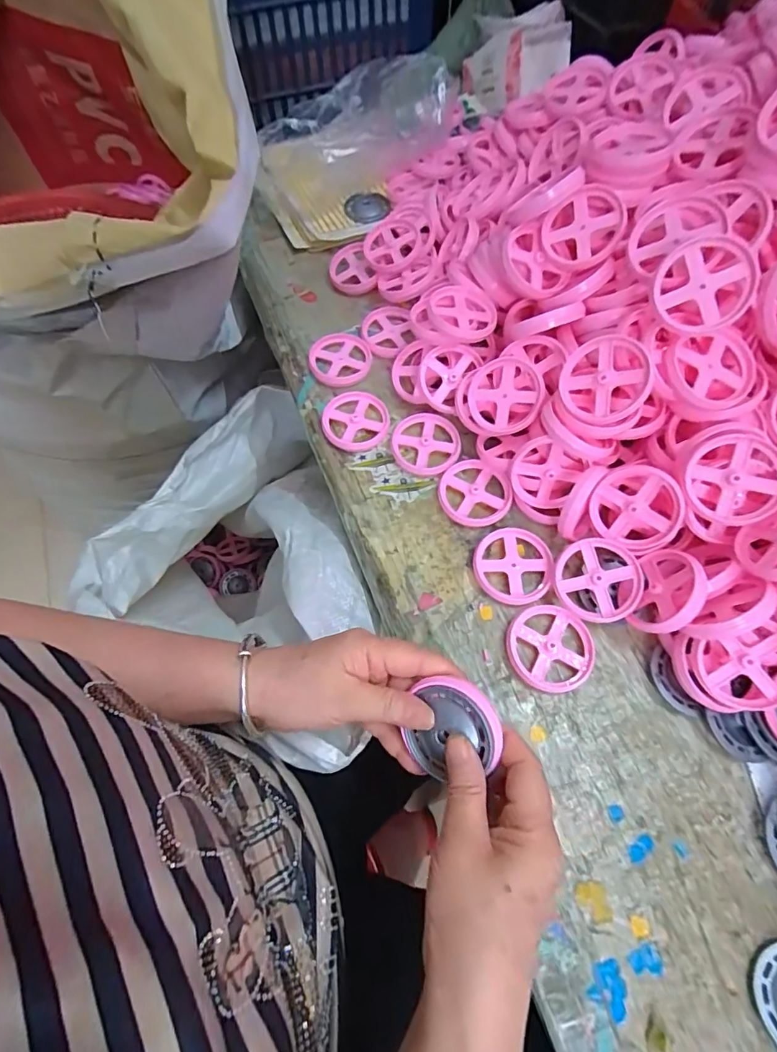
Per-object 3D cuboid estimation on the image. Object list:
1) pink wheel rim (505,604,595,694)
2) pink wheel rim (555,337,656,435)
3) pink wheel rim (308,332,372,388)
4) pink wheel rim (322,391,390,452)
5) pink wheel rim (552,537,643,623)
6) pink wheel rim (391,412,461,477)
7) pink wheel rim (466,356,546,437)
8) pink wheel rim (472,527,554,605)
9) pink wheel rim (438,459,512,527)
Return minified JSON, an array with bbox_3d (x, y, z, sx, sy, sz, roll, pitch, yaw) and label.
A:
[{"bbox_3d":[0.125,0.094,0.359,0.063,0.009,0.063,-14,66,-6],"label":"pink wheel rim"},{"bbox_3d":[0.166,-0.107,0.357,0.065,0.022,0.071,2,93,33],"label":"pink wheel rim"},{"bbox_3d":[-0.050,-0.172,0.482,0.063,0.011,0.064,-15,66,-6],"label":"pink wheel rim"},{"bbox_3d":[-0.031,-0.102,0.449,0.063,0.010,0.063,-1,65,3],"label":"pink wheel rim"},{"bbox_3d":[0.163,0.042,0.362,0.064,0.008,0.064,-4,75,14],"label":"pink wheel rim"},{"bbox_3d":[0.035,-0.079,0.437,0.062,0.009,0.066,0,65,1],"label":"pink wheel rim"},{"bbox_3d":[0.103,-0.113,0.408,0.063,0.013,0.064,-13,88,28],"label":"pink wheel rim"},{"bbox_3d":[0.103,0.031,0.383,0.063,0.008,0.066,0,65,1],"label":"pink wheel rim"},{"bbox_3d":[0.077,-0.031,0.412,0.061,0.012,0.062,1,65,1],"label":"pink wheel rim"}]

